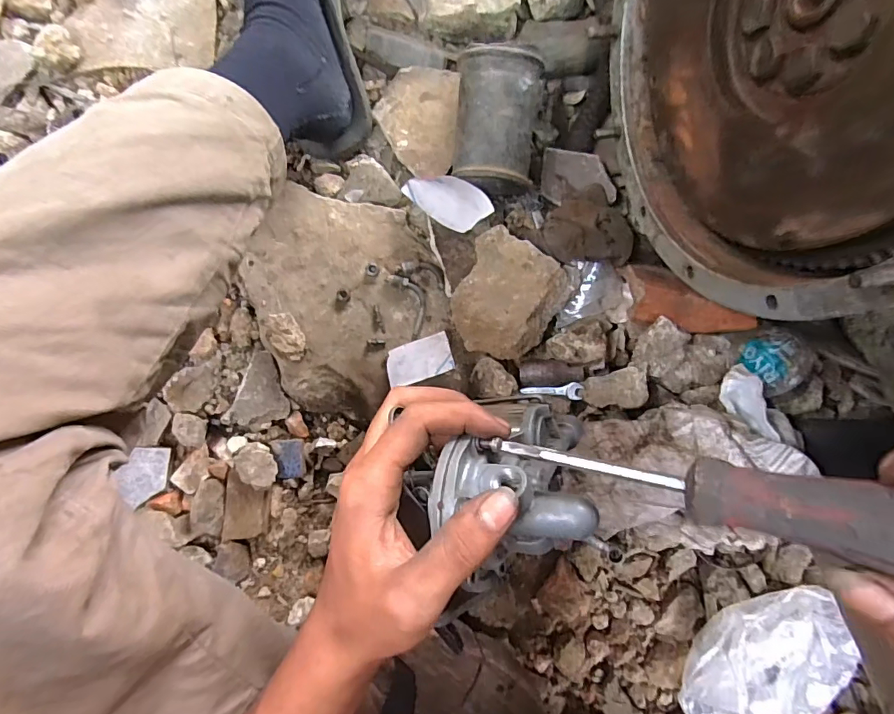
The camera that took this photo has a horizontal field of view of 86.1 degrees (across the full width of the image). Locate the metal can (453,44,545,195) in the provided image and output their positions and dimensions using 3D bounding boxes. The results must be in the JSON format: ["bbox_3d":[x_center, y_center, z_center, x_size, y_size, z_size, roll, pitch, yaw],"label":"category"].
[{"bbox_3d":[0.048,-0.226,0.467,0.077,0.079,0.112,2,92,-2],"label":"metal can"}]

